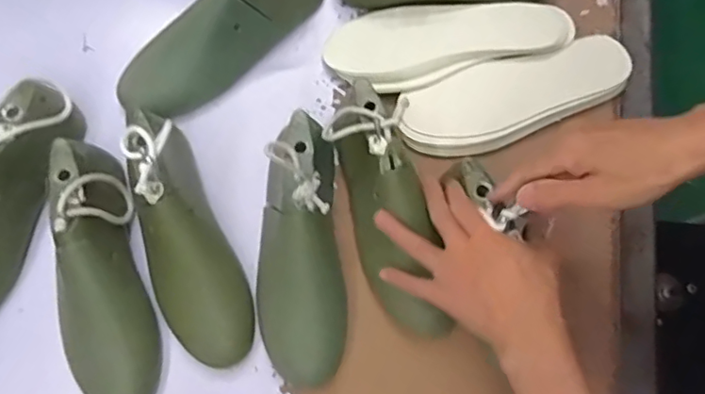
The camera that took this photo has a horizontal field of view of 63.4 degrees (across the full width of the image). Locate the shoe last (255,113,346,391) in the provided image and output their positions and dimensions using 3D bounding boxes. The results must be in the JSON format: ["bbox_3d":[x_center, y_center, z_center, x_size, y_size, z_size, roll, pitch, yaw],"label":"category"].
[{"bbox_3d":[-0.052,0.046,0.504,0.082,0.098,0.233,-5,78,-1],"label":"shoe last"}]

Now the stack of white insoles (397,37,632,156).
[{"bbox_3d":[0.167,-0.106,0.576,0.240,0.020,0.084,-22,79,-4],"label":"stack of white insoles"}]

